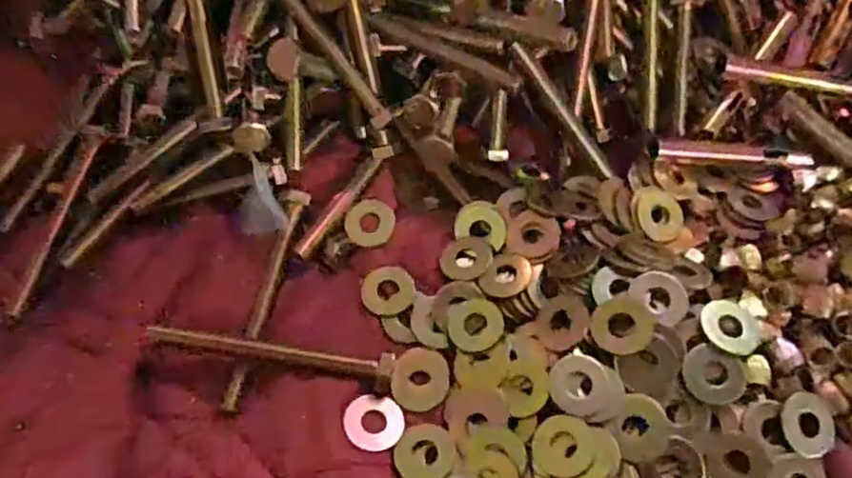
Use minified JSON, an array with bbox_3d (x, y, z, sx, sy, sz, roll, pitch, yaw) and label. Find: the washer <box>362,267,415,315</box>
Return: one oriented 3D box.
[{"bbox_3d":[-0.017,0.024,0.309,0.024,0.004,0.023,2,70,-5],"label":"washer"}]

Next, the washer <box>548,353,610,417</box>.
[{"bbox_3d":[0.062,0.059,0.273,0.024,0.004,0.024,-1,60,1],"label":"washer"}]

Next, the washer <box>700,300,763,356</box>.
[{"bbox_3d":[0.127,0.037,0.279,0.025,0.004,0.022,37,67,21],"label":"washer"}]

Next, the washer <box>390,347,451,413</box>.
[{"bbox_3d":[-0.002,0.060,0.288,0.025,0.004,0.027,-1,60,1],"label":"washer"}]

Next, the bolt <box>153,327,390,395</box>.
[{"bbox_3d":[-0.065,0.050,0.287,0.101,0.018,0.014,5,60,5],"label":"bolt"}]

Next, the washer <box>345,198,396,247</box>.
[{"bbox_3d":[-0.027,-0.009,0.328,0.023,0.004,0.026,3,60,4],"label":"washer"}]

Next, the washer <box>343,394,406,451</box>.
[{"bbox_3d":[-0.022,0.076,0.279,0.025,0.004,0.022,5,60,5],"label":"washer"}]

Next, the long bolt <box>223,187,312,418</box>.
[{"bbox_3d":[-0.073,0.024,0.303,0.010,0.014,0.105,12,61,8],"label":"long bolt"}]

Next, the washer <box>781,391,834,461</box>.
[{"bbox_3d":[0.153,0.075,0.270,0.021,0.004,0.024,15,79,4],"label":"washer"}]

